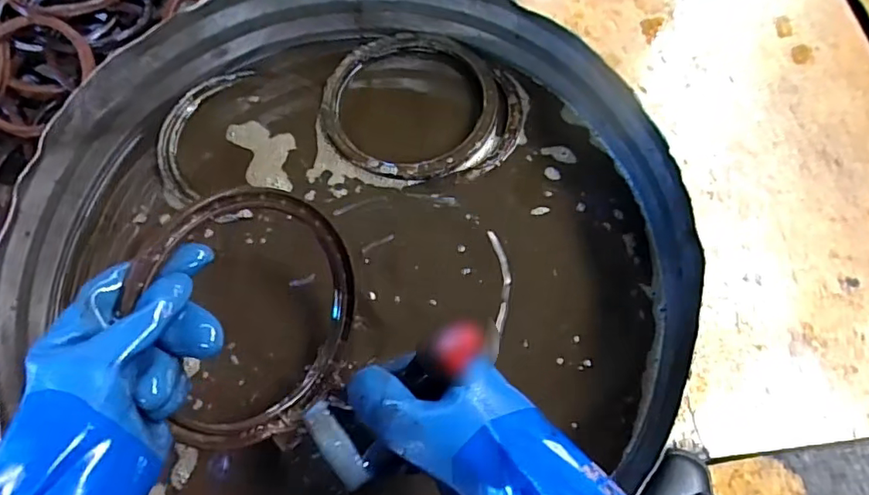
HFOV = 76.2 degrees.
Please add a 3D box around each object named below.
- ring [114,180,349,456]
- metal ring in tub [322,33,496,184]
[{"bbox_3d":[-0.122,0.045,0.401,0.014,0.177,0.165,6,26,37],"label":"ring"},{"bbox_3d":[-0.027,-0.156,0.592,0.183,0.014,0.188,0,67,0],"label":"metal ring in tub"}]

